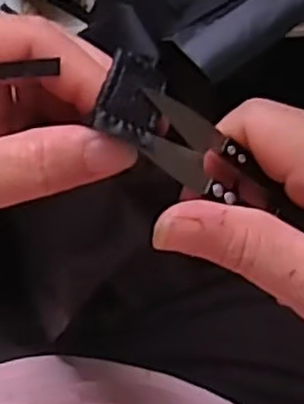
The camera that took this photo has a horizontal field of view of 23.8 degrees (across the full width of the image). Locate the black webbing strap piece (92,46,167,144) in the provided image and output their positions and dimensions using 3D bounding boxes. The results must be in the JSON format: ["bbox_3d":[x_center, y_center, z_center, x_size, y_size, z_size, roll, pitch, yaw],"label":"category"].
[{"bbox_3d":[-0.005,-0.032,0.220,0.018,0.009,0.024,19,87,-8],"label":"black webbing strap piece"}]

